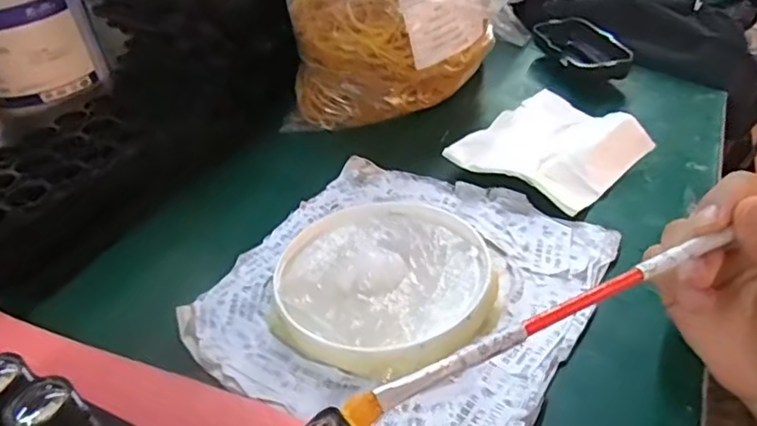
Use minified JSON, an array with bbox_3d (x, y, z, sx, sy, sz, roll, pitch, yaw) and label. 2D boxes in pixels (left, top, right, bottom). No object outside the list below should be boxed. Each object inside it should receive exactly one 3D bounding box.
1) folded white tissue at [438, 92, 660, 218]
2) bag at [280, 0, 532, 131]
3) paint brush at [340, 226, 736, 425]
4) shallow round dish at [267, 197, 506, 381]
[{"bbox_3d":[0.121,-0.047,0.423,0.110,0.022,0.100,-33,44,-30],"label":"folded white tissue"},{"bbox_3d":[0.015,-0.172,0.488,0.182,0.159,0.116,-4,37,4],"label":"bag"},{"bbox_3d":[0.095,0.020,0.206,0.240,0.005,0.010,-18,39,-25],"label":"paint brush"},{"bbox_3d":[0.004,0.036,0.334,0.117,0.015,0.120,-5,37,3],"label":"shallow round dish"}]

